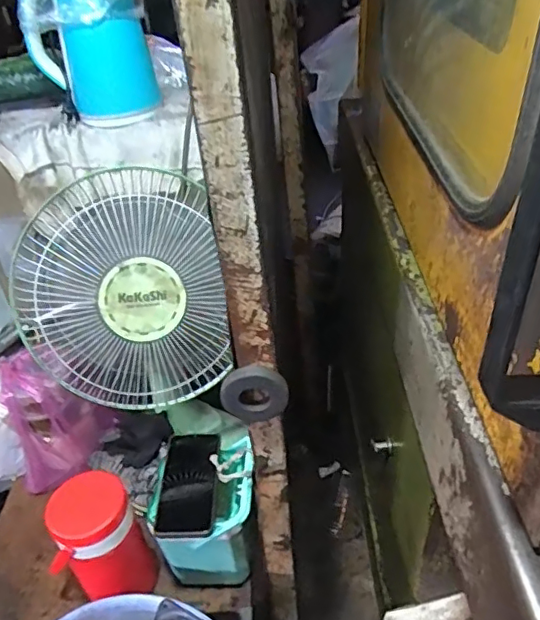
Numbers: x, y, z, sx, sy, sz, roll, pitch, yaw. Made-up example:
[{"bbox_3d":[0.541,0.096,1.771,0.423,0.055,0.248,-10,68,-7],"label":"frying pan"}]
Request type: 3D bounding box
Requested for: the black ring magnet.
[{"bbox_3d":[-0.015,0.087,0.576,0.067,0.068,0.013,-6,36,0],"label":"black ring magnet"}]

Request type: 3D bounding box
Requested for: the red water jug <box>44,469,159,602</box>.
[{"bbox_3d":[-0.229,0.327,0.781,0.108,0.198,0.090,-15,37,-12],"label":"red water jug"}]

